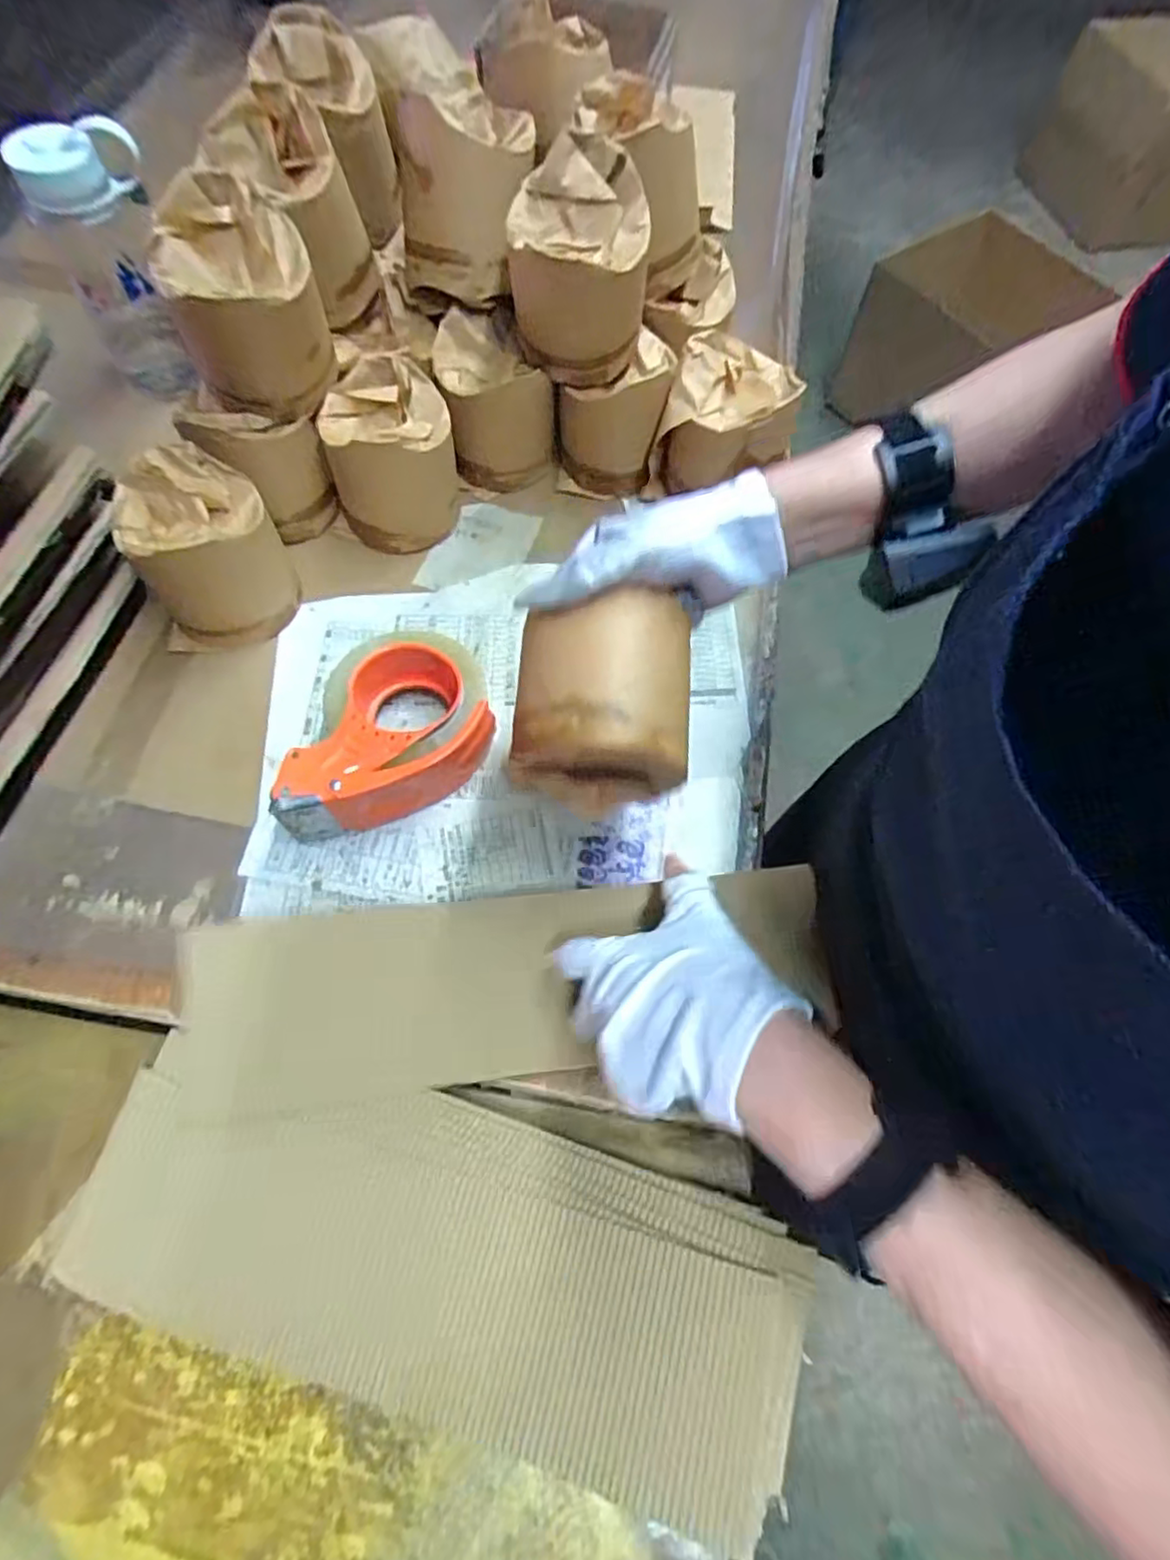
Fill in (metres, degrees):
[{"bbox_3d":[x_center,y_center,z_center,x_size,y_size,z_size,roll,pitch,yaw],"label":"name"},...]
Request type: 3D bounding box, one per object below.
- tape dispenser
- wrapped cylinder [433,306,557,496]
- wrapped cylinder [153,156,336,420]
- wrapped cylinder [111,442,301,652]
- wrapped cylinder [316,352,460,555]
[{"bbox_3d":[-0.146,-0.035,0.486,0.154,0.066,0.114,-21,69,-10],"label":"tape dispenser"},{"bbox_3d":[-0.084,-0.336,0.603,0.086,0.108,0.102,-17,68,-8],"label":"wrapped cylinder"},{"bbox_3d":[-0.245,-0.346,0.489,0.096,0.111,0.101,-16,69,-9],"label":"wrapped cylinder"},{"bbox_3d":[-0.293,-0.176,0.524,0.108,0.109,0.107,-21,69,-10],"label":"wrapped cylinder"},{"bbox_3d":[-0.164,-0.275,0.573,0.099,0.105,0.105,-16,68,-8],"label":"wrapped cylinder"}]

